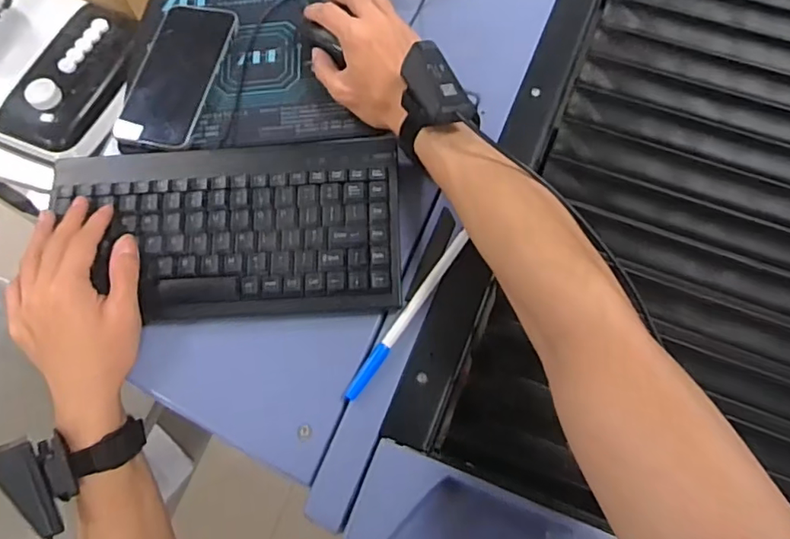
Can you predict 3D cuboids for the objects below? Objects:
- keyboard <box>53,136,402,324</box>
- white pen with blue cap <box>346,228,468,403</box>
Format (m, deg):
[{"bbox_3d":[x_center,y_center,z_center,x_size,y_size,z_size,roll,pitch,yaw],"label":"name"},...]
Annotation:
[{"bbox_3d":[-0.138,-0.036,0.456,0.281,0.030,0.152,-1,72,-2],"label":"keyboard"},{"bbox_3d":[0.011,0.033,0.437,0.011,0.005,0.160,32,75,15],"label":"white pen with blue cap"}]

